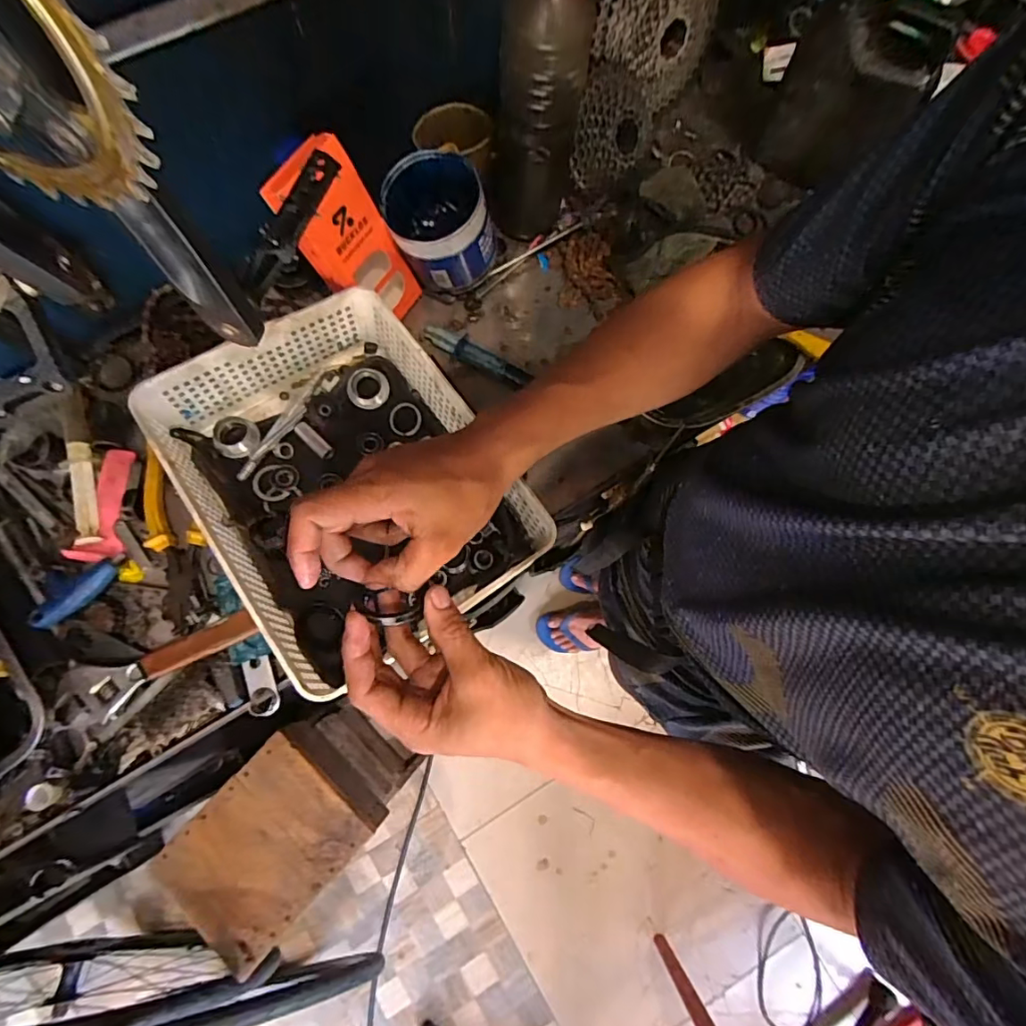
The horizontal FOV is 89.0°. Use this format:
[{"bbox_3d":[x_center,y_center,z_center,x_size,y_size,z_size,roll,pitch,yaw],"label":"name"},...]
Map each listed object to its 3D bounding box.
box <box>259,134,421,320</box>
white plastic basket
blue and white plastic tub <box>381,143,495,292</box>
[{"bbox_3d":[-0.158,-0.264,0.516,0.026,0.176,0.080,37,83,30],"label":"box"},{"bbox_3d":[-0.158,-0.043,0.495,0.249,0.098,0.308,-37,82,-7],"label":"white plastic basket"},{"bbox_3d":[-0.075,-0.303,0.555,0.098,0.095,0.104,0,79,-1],"label":"blue and white plastic tub"}]

